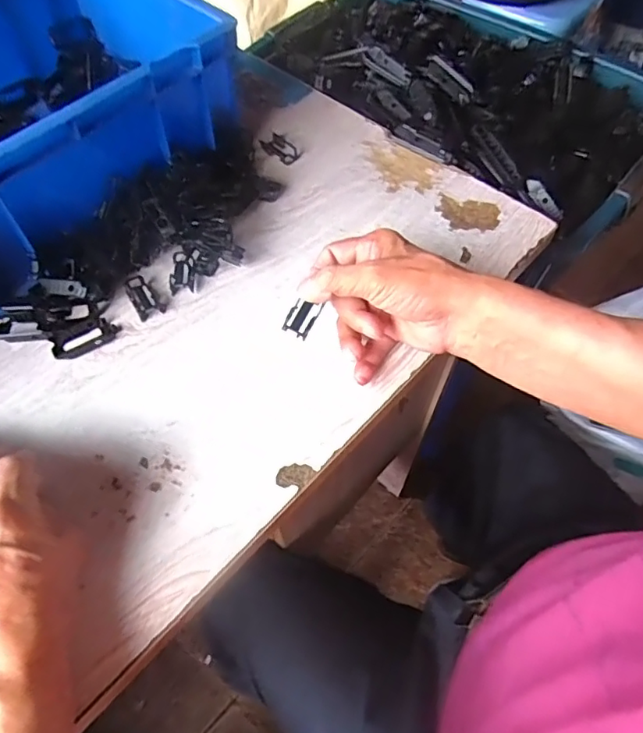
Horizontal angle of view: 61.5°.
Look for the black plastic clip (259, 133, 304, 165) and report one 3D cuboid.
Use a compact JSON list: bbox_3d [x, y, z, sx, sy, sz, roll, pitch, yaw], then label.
[{"bbox_3d":[-0.041,-0.224,0.556,0.041,0.009,0.024,38,66,20],"label":"black plastic clip"}]

